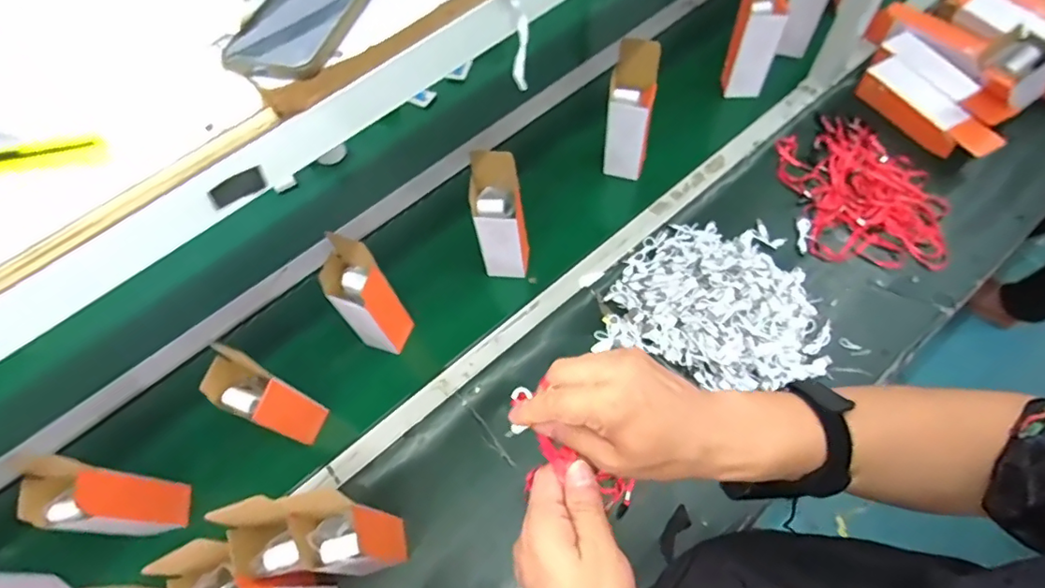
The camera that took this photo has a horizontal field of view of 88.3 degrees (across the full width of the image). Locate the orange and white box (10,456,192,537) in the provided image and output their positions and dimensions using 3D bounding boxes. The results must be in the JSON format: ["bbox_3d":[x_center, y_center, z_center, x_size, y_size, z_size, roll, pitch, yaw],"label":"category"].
[{"bbox_3d":[-0.526,0.266,0.688,0.074,0.220,0.072,1,63,5],"label":"orange and white box"}]

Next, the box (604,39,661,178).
[{"bbox_3d":[0.178,-0.302,0.893,0.067,0.249,0.065,6,63,7],"label":"box"}]

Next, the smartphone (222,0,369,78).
[{"bbox_3d":[-0.157,-0.223,0.404,0.079,0.015,0.162,12,64,10],"label":"smartphone"}]

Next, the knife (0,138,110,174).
[{"bbox_3d":[-0.348,-0.084,0.352,0.153,0.013,0.018,-7,62,1],"label":"knife"}]

